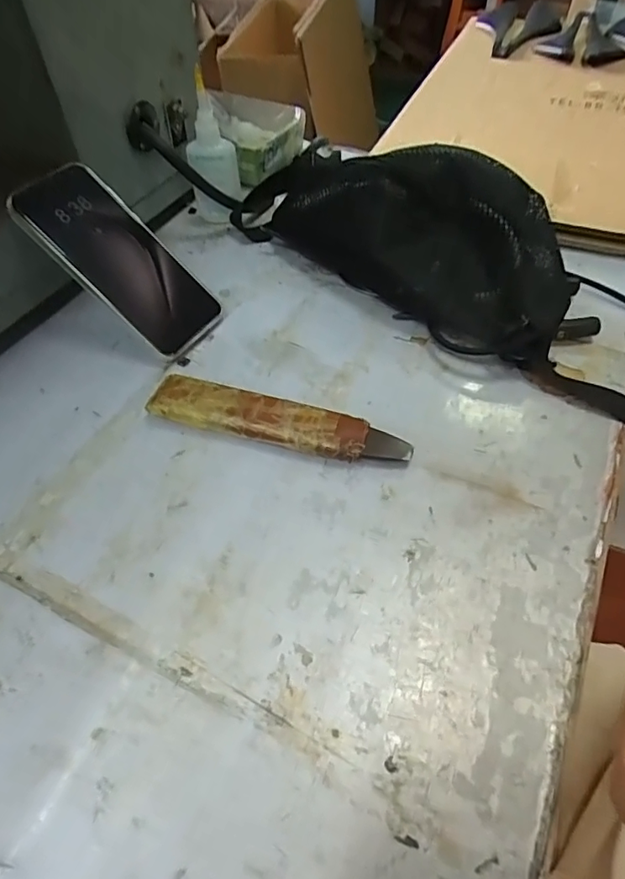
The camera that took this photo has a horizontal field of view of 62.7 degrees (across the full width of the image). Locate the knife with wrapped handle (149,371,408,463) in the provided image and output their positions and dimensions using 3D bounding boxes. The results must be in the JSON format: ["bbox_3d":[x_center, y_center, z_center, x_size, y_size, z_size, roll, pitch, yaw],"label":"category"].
[{"bbox_3d":[-0.026,-0.012,0.364,0.185,0.018,0.039,13,53,11],"label":"knife with wrapped handle"}]

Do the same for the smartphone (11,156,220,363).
[{"bbox_3d":[-0.151,-0.145,0.416,0.164,0.015,0.079,44,58,-11],"label":"smartphone"}]

